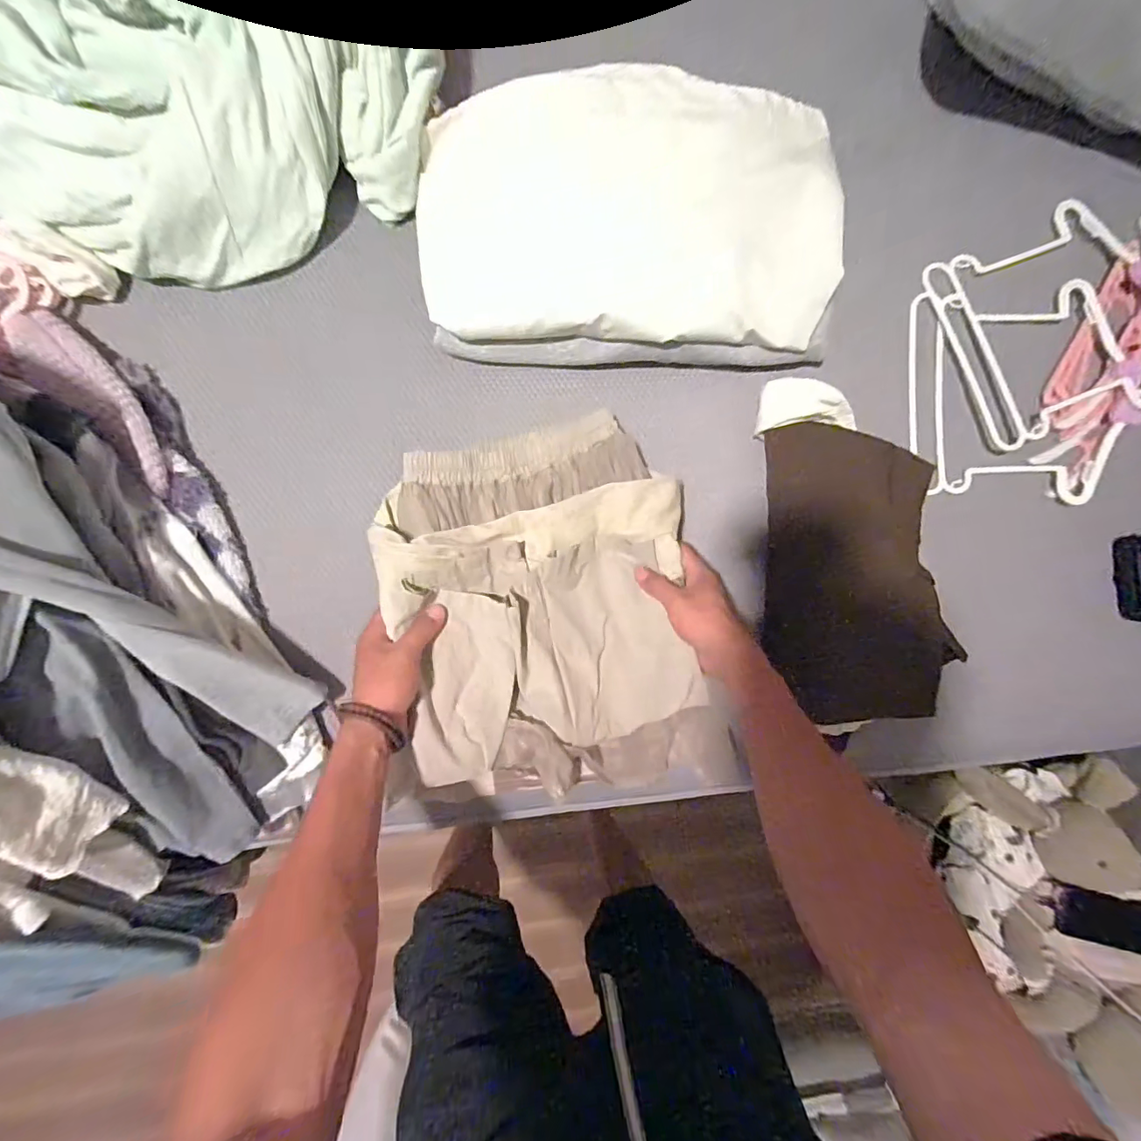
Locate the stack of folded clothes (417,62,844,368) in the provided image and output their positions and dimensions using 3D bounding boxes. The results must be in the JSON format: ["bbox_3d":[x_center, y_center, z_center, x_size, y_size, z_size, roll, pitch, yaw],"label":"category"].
[{"bbox_3d":[0.066,-0.361,0.519,0.438,0.071,0.267,-1,92,-7],"label":"stack of folded clothes"}]

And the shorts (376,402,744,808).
[{"bbox_3d":[-0.021,0.052,0.536,0.314,0.062,0.393,-12,93,-7],"label":"shorts"}]

